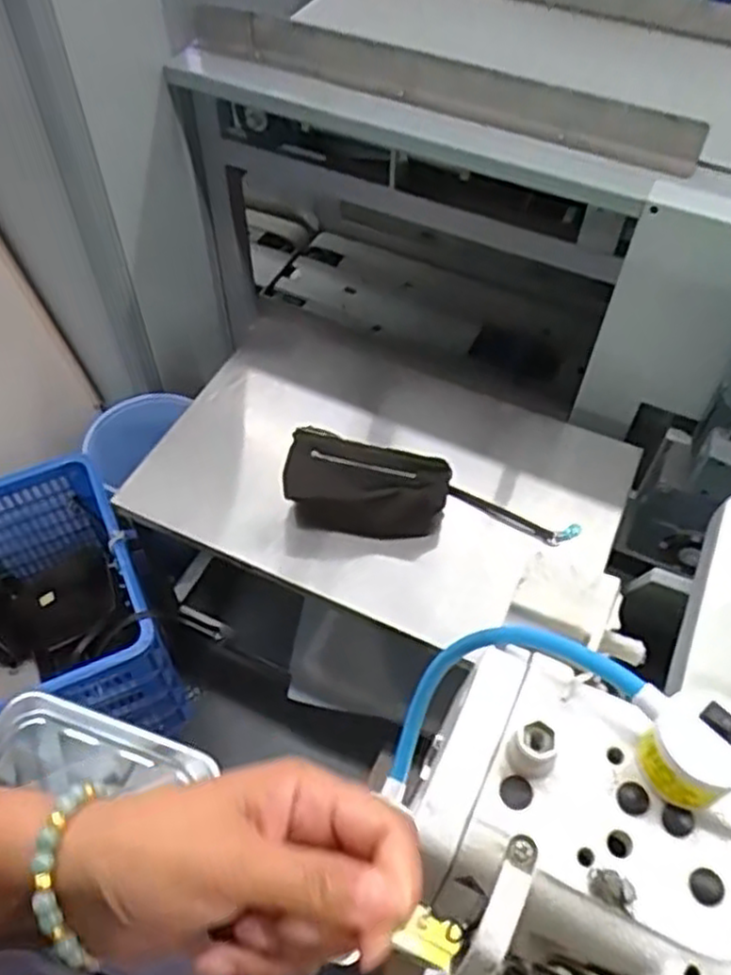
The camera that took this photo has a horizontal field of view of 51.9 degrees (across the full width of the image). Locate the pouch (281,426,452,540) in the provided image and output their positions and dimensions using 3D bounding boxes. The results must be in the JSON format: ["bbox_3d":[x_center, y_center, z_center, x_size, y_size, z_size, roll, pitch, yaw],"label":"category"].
[{"bbox_3d":[0.003,0.002,1.096,0.233,0.090,0.133,6,54,4],"label":"pouch"}]

